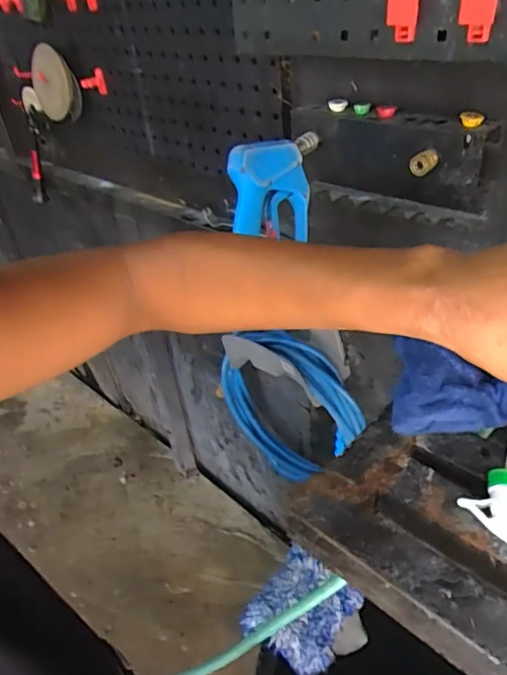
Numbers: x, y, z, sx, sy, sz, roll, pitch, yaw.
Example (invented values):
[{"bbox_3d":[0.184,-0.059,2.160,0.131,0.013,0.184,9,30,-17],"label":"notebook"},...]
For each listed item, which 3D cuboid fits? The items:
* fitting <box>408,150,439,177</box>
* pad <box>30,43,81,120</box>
[{"bbox_3d":[0.206,-0.209,0.624,0.037,0.024,0.017,-32,43,-30],"label":"fitting"},{"bbox_3d":[-0.473,-0.590,1.216,0.022,0.181,0.159,-29,0,-42],"label":"pad"}]

